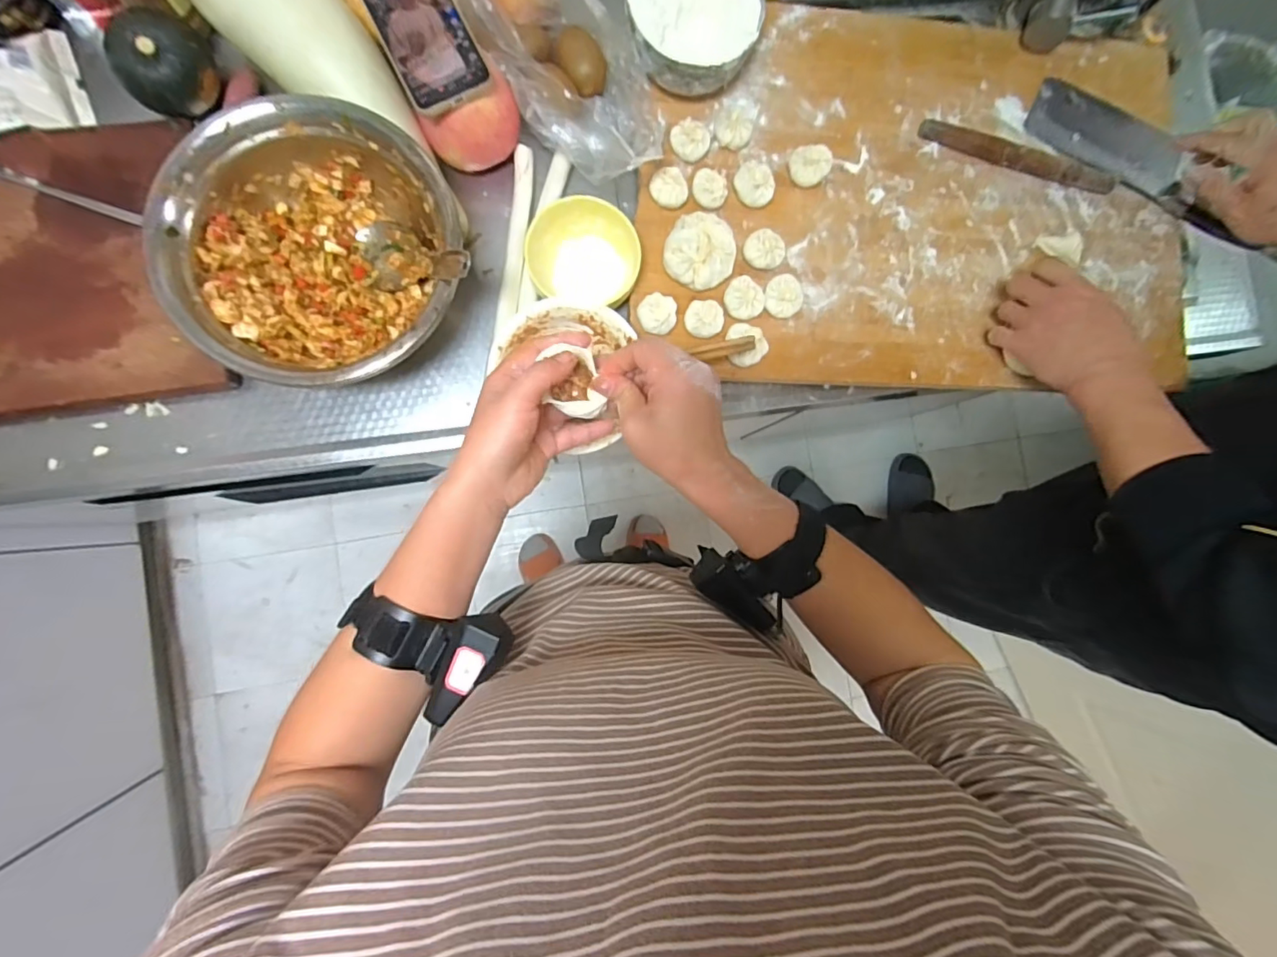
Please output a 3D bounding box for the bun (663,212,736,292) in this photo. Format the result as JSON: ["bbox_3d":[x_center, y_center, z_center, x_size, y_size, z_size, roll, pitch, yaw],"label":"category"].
[{"bbox_3d":[0.065,-0.233,0.564,0.070,0.039,0.072,0,87,-6],"label":"bun"}]

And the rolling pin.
[{"bbox_3d":[0.438,-0.367,0.623,0.236,0.028,0.024,17,85,-5],"label":"rolling pin"}]

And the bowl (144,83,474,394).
[{"bbox_3d":[-0.293,-0.207,0.517,0.241,0.095,0.245,0,87,-6],"label":"bowl"}]

